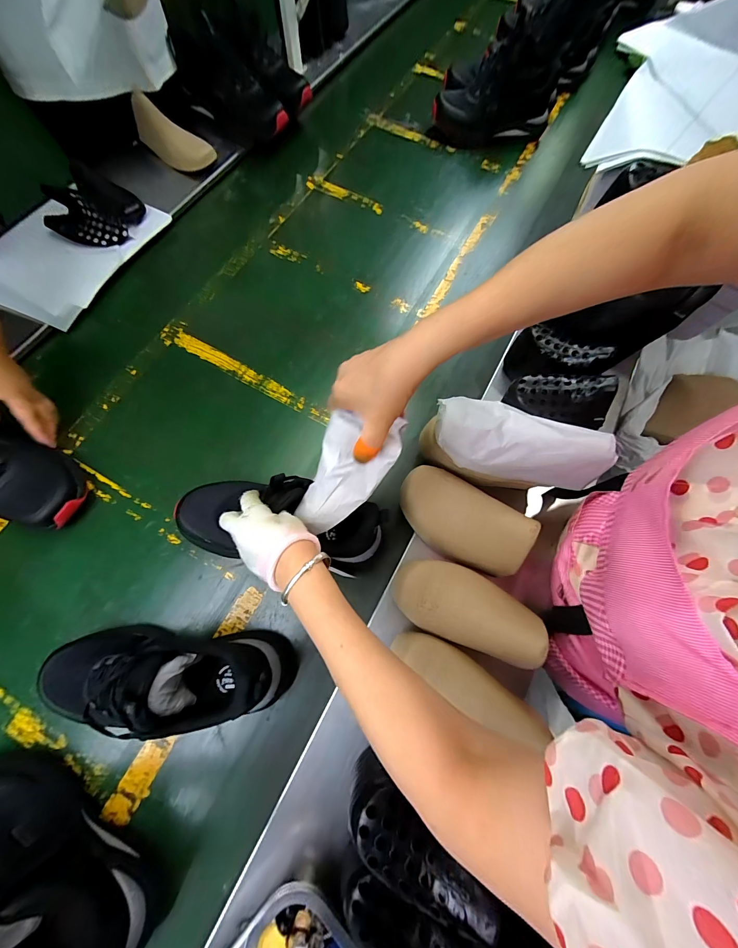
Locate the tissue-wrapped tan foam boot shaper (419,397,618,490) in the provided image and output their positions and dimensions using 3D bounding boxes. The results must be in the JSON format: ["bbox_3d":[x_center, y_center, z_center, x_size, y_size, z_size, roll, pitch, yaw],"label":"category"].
[{"bbox_3d":[0.189,-0.040,0.454,0.230,0.093,0.103,13,70,18],"label":"tissue-wrapped tan foam boot shaper"}]

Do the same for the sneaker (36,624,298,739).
[{"bbox_3d":[-0.252,0.249,0.406,0.290,0.138,0.093,3,71,0],"label":"sneaker"}]

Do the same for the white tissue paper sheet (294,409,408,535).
[{"bbox_3d":[-0.026,0.005,0.363,0.075,0.152,0.018,24,28,-4],"label":"white tissue paper sheet"}]

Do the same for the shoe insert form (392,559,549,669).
[{"bbox_3d":[0.127,0.166,0.432,0.189,0.052,0.100,14,62,23],"label":"shoe insert form"}]

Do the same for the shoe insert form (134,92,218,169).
[{"bbox_3d":[-0.463,-0.806,0.803,0.202,0.093,0.054,25,72,-8],"label":"shoe insert form"}]

